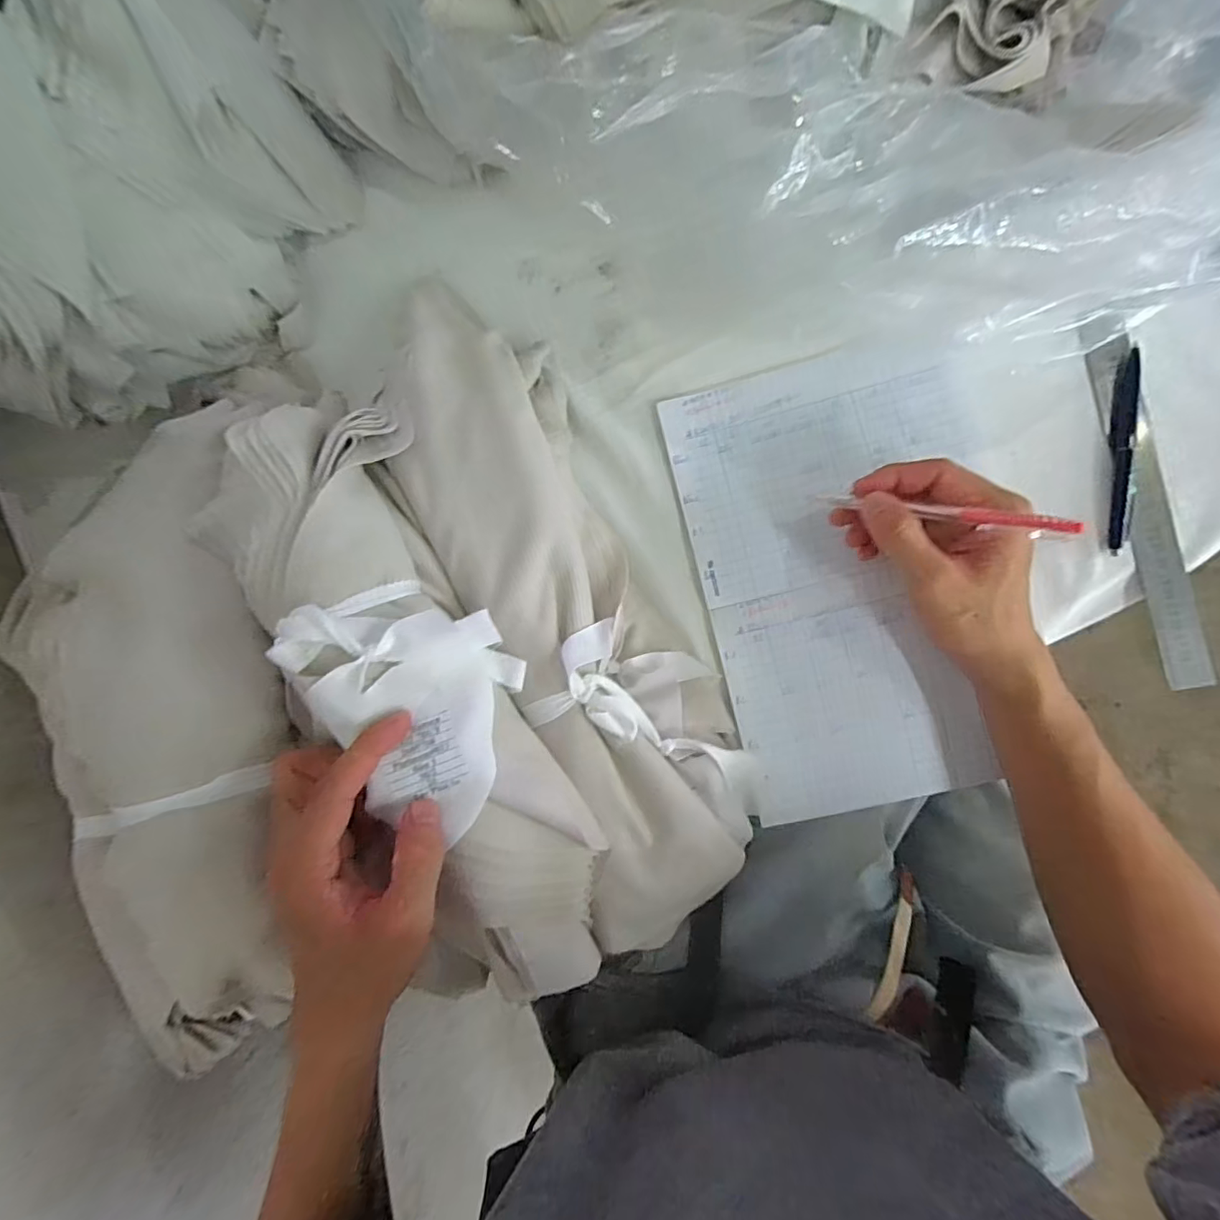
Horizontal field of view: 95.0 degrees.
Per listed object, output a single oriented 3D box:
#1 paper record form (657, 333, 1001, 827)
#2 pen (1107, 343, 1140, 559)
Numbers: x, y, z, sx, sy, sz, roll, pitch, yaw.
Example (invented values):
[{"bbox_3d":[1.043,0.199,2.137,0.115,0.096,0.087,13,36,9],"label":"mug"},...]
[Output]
[{"bbox_3d":[0.162,-0.023,0.380,0.191,0.009,0.302,-14,86,7],"label":"paper record form"},{"bbox_3d":[0.330,-0.101,0.360,0.012,0.010,0.129,8,88,8],"label":"pen"}]

